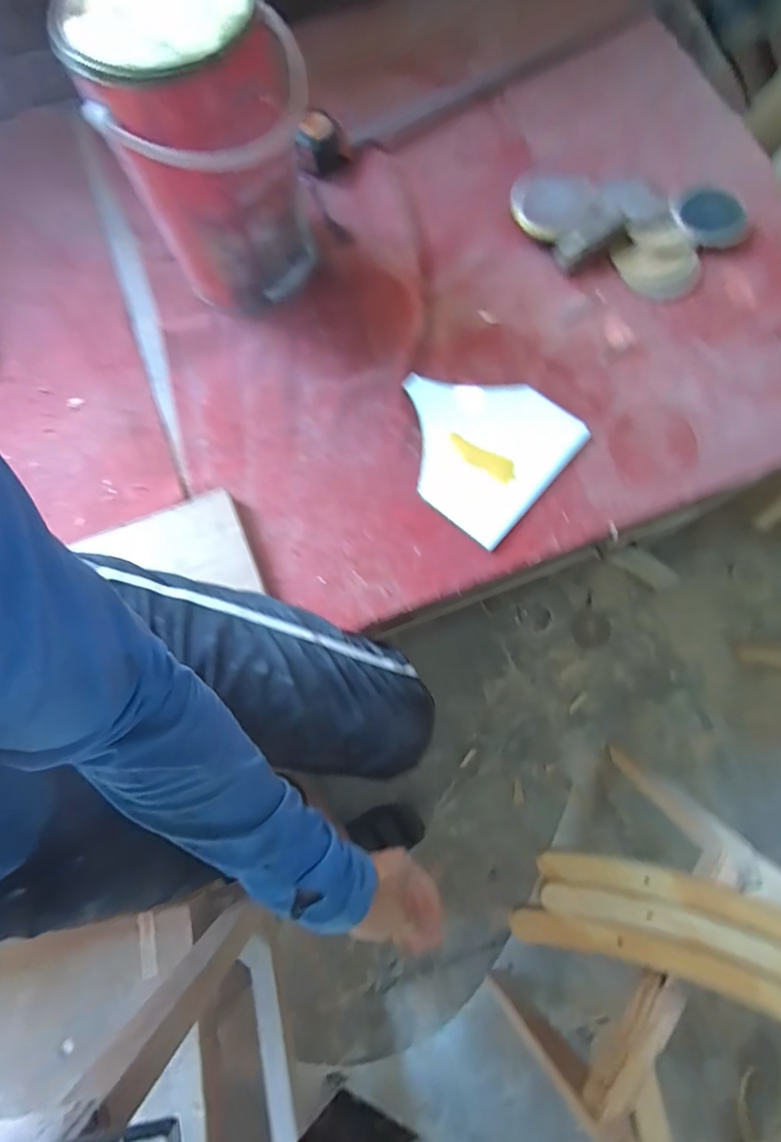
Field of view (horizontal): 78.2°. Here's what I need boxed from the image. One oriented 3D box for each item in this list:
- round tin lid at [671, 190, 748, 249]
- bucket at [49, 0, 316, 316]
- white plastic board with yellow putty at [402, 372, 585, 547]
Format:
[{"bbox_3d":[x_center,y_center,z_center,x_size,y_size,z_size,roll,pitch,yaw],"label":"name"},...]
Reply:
[{"bbox_3d":[0.406,-0.449,0.613,0.092,0.011,0.082,33,78,10],"label":"round tin lid"},{"bbox_3d":[-0.179,-0.433,0.515,0.184,0.248,0.184,-16,75,-2],"label":"bucket"},{"bbox_3d":[0.095,-0.150,0.554,0.197,0.009,0.182,39,81,12],"label":"white plastic board with yellow putty"}]

